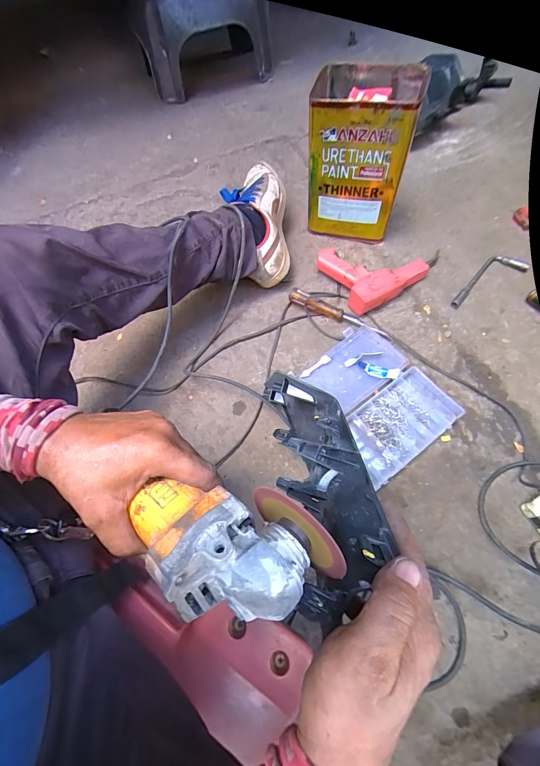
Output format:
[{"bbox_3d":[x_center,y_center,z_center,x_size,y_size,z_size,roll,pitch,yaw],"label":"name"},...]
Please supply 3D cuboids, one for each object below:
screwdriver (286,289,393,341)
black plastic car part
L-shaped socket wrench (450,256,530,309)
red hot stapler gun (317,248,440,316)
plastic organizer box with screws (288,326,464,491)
[{"bbox_3d":[0.125,-0.125,0.589,0.194,0.027,0.023,27,69,14],"label":"screwdriver"},{"bbox_3d":[0.045,0.075,0.315,0.073,0.038,0.257,-9,35,-2],"label":"black plastic car part"},{"bbox_3d":[0.405,-0.200,0.616,0.178,0.012,0.057,-27,67,-10],"label":"L-shaped socket wrench"},{"bbox_3d":[0.216,-0.239,0.629,0.232,0.050,0.158,-30,68,-11],"label":"red hot stapler gun"},{"bbox_3d":[0.172,0.018,0.529,0.178,0.022,0.219,-34,69,-13],"label":"plastic organizer box with screws"}]

